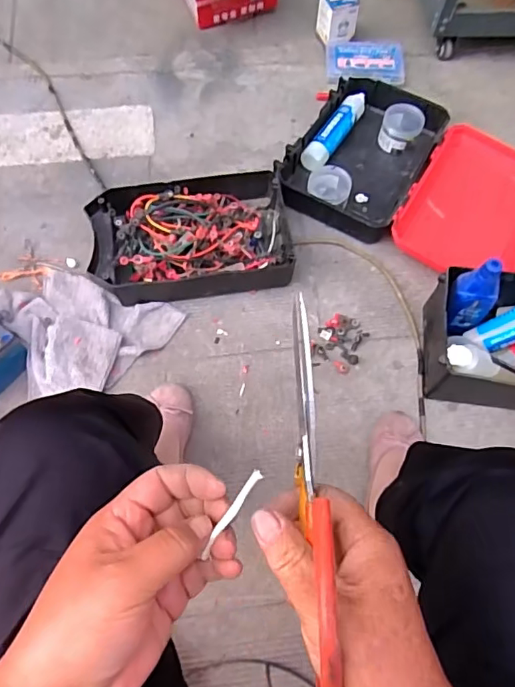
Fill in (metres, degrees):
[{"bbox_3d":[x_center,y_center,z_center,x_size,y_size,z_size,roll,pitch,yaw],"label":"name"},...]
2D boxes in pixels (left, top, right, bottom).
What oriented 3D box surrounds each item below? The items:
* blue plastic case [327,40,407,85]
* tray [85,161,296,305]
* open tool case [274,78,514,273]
[{"bbox_3d":[0.256,-0.664,1.231,0.184,0.028,0.115,1,66,0],"label":"blue plastic case"},{"bbox_3d":[-0.124,-0.212,1.002,0.362,0.082,0.258,-7,66,-4],"label":"tray"},{"bbox_3d":[0.343,-0.338,1.080,0.522,0.079,0.387,23,68,9],"label":"open tool case"}]

